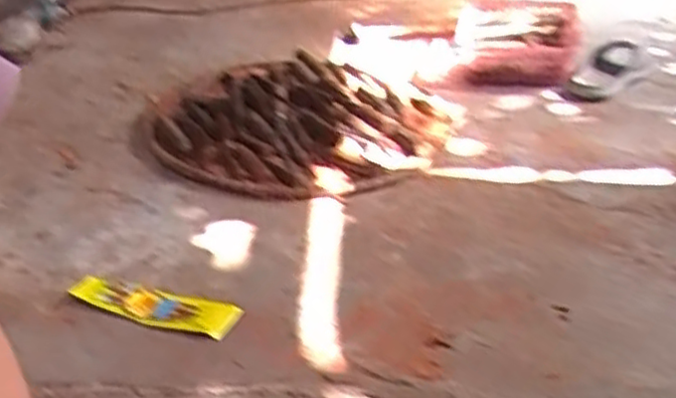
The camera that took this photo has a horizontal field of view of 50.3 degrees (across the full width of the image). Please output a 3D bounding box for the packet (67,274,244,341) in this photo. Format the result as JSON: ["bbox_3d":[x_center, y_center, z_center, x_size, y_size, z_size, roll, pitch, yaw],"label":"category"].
[{"bbox_3d":[-0.207,0.119,0.794,0.199,0.015,0.048,11,35,16],"label":"packet"}]

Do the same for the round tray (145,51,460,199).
[{"bbox_3d":[-0.060,-0.122,1.174,0.422,0.054,0.423,0,30,0],"label":"round tray"}]

